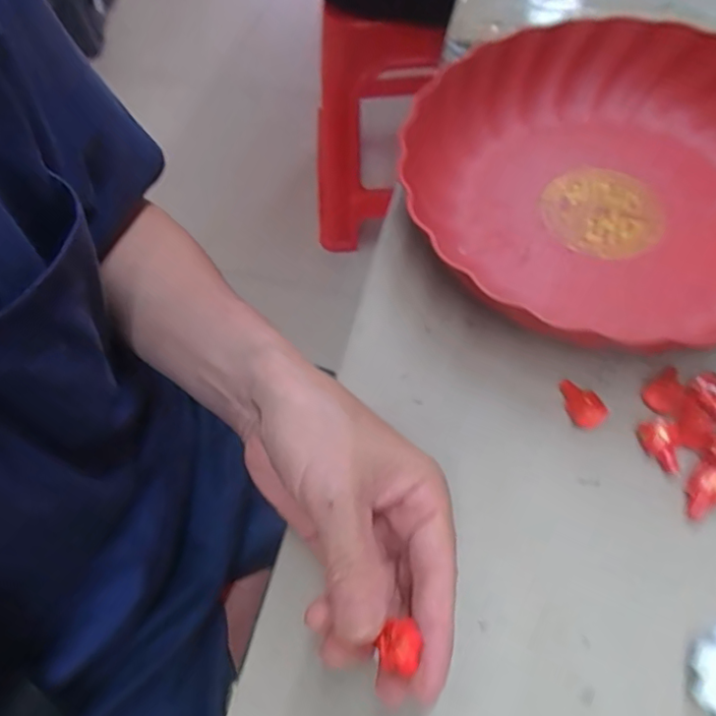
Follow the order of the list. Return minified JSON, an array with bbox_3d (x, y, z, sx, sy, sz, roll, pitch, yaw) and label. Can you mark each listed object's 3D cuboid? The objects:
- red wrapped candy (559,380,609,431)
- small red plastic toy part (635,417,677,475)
[{"bbox_3d":[0.113,0.022,0.294,0.014,0.012,0.028,-23,61,-8],"label":"red wrapped candy"},{"bbox_3d":[0.145,0.043,0.279,0.012,0.015,0.024,-9,60,-1],"label":"small red plastic toy part"}]

